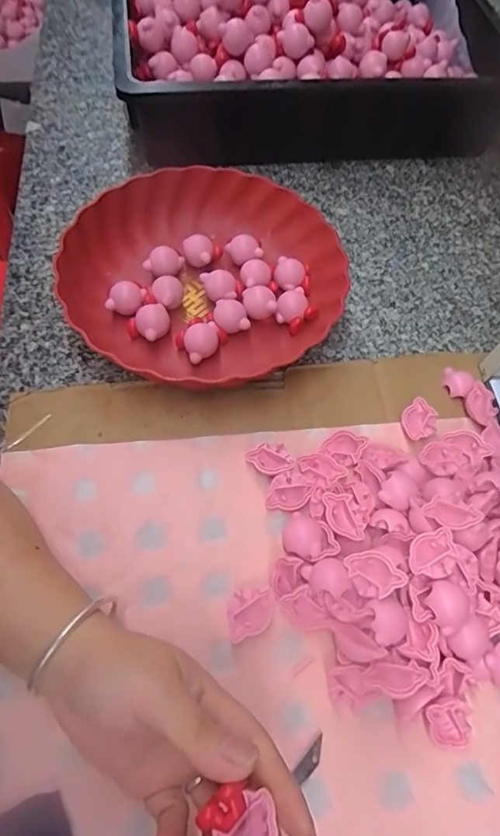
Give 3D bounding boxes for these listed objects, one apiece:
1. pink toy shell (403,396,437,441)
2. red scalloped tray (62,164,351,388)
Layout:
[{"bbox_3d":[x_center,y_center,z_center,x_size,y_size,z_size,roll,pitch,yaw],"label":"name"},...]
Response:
[{"bbox_3d":[0.138,0.004,0.382,0.027,0.012,0.032,40,68,16],"label":"pink toy shell"},{"bbox_3d":[-0.035,-0.133,0.423,0.232,0.050,0.227,30,66,12],"label":"red scalloped tray"}]

